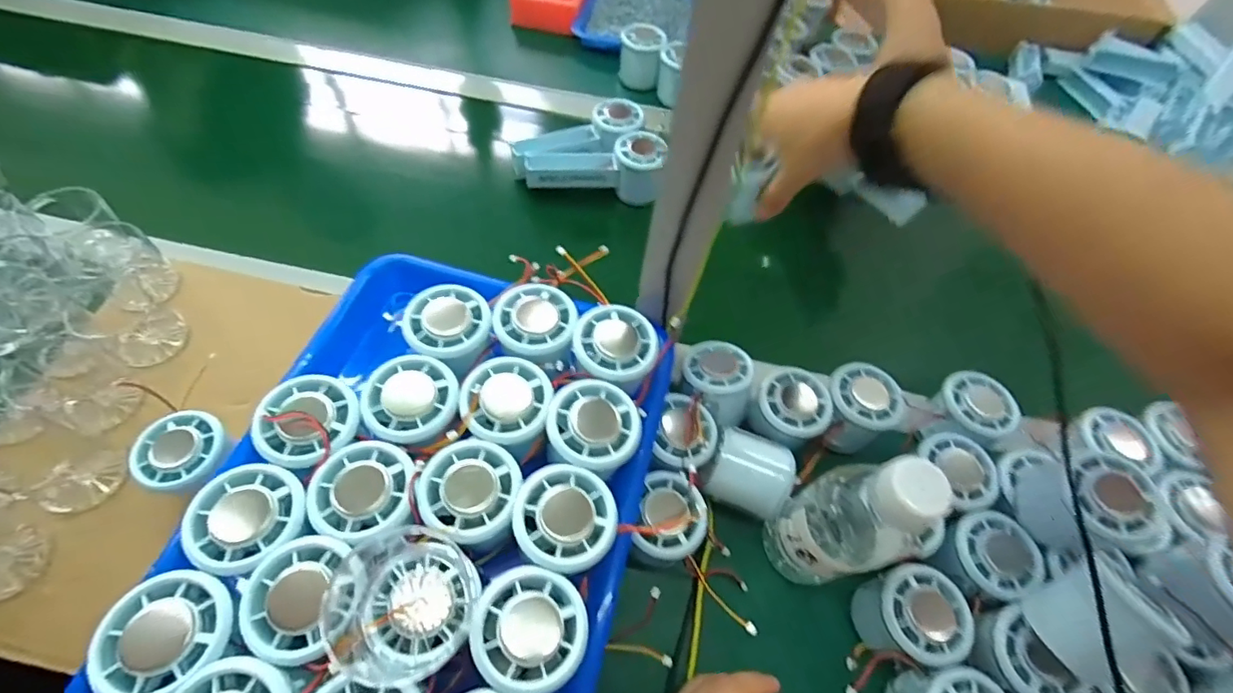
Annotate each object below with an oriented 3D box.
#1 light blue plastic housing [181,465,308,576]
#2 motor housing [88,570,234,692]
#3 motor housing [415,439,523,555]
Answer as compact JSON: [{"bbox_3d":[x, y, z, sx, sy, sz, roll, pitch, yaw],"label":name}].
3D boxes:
[{"bbox_3d":[-0.196,0.091,0.286,0.055,0.017,0.053,2,59,-3],"label":"light blue plastic housing"},{"bbox_3d":[-0.214,0.139,0.258,0.053,0.023,0.055,2,59,-3],"label":"motor housing"},{"bbox_3d":[-0.083,0.090,0.318,0.054,0.037,0.059,2,59,-3],"label":"motor housing"}]

